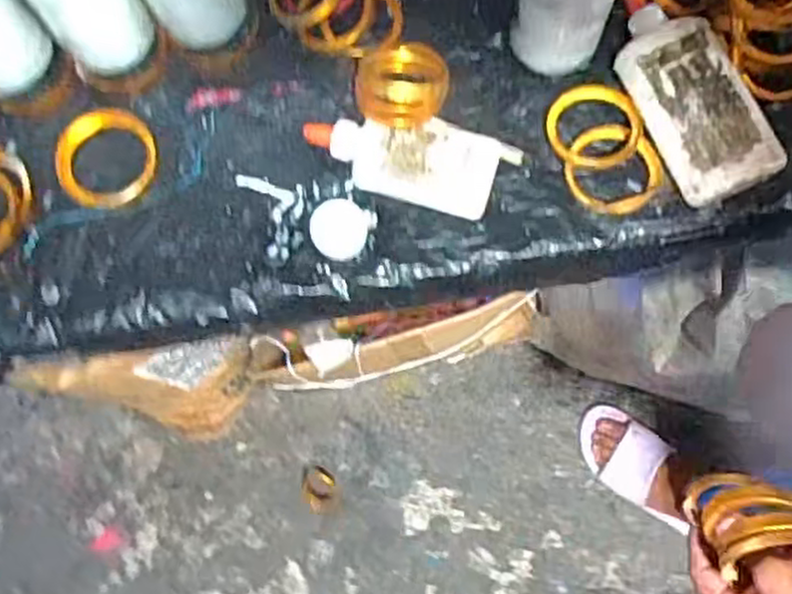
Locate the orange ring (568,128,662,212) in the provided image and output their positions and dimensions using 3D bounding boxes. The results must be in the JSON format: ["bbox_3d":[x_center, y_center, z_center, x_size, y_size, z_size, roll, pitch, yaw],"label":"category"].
[{"bbox_3d":[0.158,-0.093,0.545,0.065,0.013,0.066,0,76,1],"label":"orange ring"}]

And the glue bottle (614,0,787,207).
[{"bbox_3d":[0.212,-0.151,0.548,0.077,0.031,0.165,-21,77,-4],"label":"glue bottle"}]

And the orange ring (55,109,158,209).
[{"bbox_3d":[-0.214,-0.103,0.549,0.070,0.010,0.074,0,76,1],"label":"orange ring"}]

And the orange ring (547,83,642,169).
[{"bbox_3d":[0.146,-0.127,0.550,0.065,0.011,0.069,0,76,1],"label":"orange ring"}]

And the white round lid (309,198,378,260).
[{"bbox_3d":[-0.041,-0.049,0.540,0.043,0.009,0.043,0,76,1],"label":"white round lid"}]

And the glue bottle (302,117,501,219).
[{"bbox_3d":[0.003,-0.103,0.544,0.138,0.029,0.062,14,77,5],"label":"glue bottle"}]

